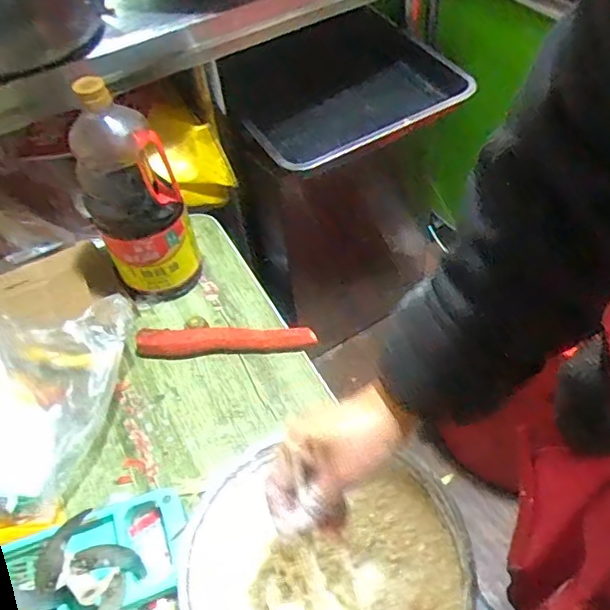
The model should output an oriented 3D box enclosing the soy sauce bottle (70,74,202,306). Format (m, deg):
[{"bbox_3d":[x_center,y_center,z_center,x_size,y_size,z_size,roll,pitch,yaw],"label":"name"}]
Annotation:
[{"bbox_3d":[-0.221,-0.138,0.788,0.111,0.293,0.095,-20,51,-12],"label":"soy sauce bottle"}]

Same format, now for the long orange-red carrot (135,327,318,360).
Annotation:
[{"bbox_3d":[-0.105,0.045,0.785,0.231,0.031,0.031,-3,49,2],"label":"long orange-red carrot"}]

